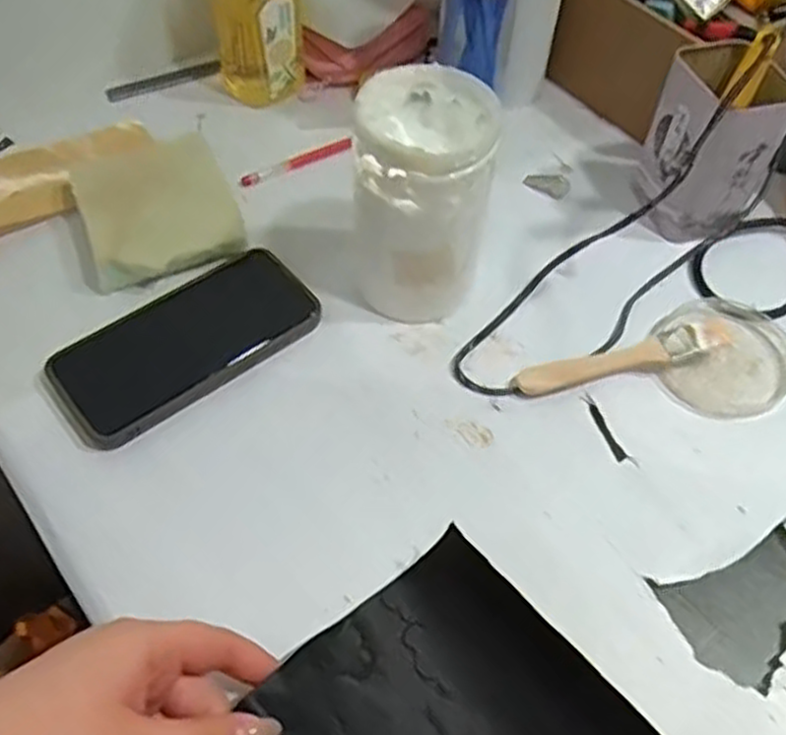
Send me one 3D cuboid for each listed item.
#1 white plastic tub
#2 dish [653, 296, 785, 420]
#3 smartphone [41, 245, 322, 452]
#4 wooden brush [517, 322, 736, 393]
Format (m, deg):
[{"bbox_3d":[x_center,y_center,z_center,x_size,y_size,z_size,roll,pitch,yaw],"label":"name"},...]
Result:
[{"bbox_3d":[0.019,-0.106,0.484,0.074,0.139,0.084,7,55,3],"label":"white plastic tub"},{"bbox_3d":[0.217,-0.010,0.504,0.091,0.017,0.082,-22,58,-16],"label":"dish"},{"bbox_3d":[-0.132,-0.017,0.497,0.166,0.016,0.081,-33,62,-22],"label":"smartphone"},{"bbox_3d":[0.144,-0.005,0.488,0.136,0.019,0.024,-12,56,-10],"label":"wooden brush"}]

